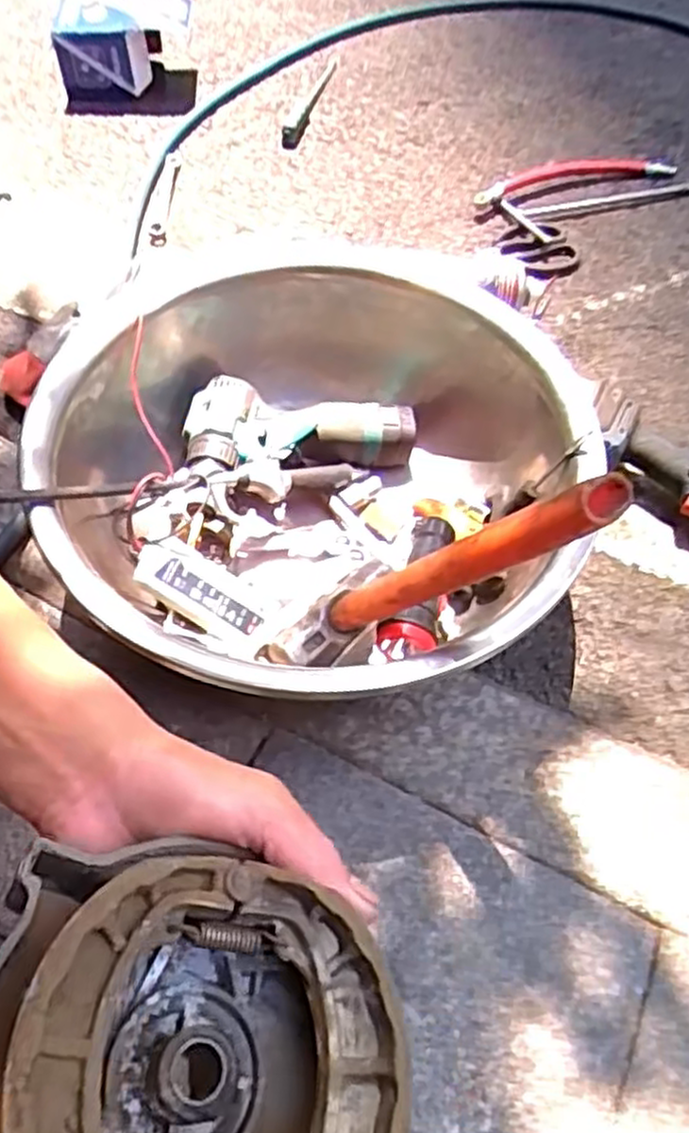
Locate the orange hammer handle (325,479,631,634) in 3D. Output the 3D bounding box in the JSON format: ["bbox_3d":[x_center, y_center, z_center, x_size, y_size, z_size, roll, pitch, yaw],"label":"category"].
[{"bbox_3d":[0.058,0.003,0.464,0.027,0.284,0.027,49,60,-7],"label":"orange hammer handle"}]

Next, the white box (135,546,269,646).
[{"bbox_3d":[-0.112,0.024,0.586,0.108,0.023,0.040,34,72,-24],"label":"white box"}]

